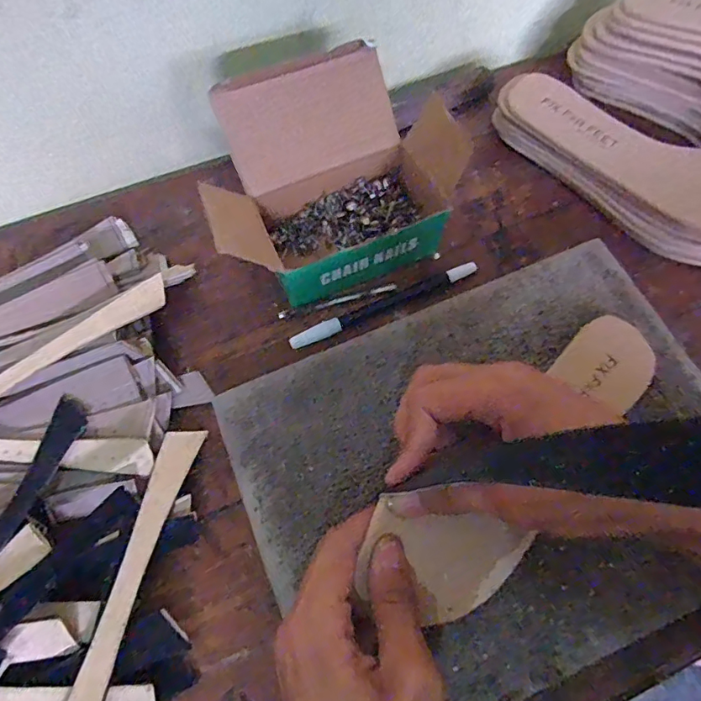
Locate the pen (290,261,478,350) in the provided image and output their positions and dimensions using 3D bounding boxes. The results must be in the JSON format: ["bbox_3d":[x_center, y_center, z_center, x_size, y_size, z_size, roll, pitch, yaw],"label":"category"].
[{"bbox_3d":[0.025,-0.034,0.354,0.144,0.011,0.013,-24,73,-10],"label":"pen"}]

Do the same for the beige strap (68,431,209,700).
[{"bbox_3d":[-0.121,0.129,0.264,0.022,0.004,0.186,19,58,-10],"label":"beige strap"}]

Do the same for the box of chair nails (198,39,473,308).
[{"bbox_3d":[-0.003,-0.120,0.347,0.195,0.090,0.133,-21,68,-9],"label":"box of chair nails"}]

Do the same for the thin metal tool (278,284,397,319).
[{"bbox_3d":[-0.009,-0.036,0.356,0.086,0.005,0.006,-14,71,-7],"label":"thin metal tool"}]

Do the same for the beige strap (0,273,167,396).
[{"bbox_3d":[-0.202,0.007,0.312,0.186,0.013,0.027,-33,74,-13],"label":"beige strap"}]

